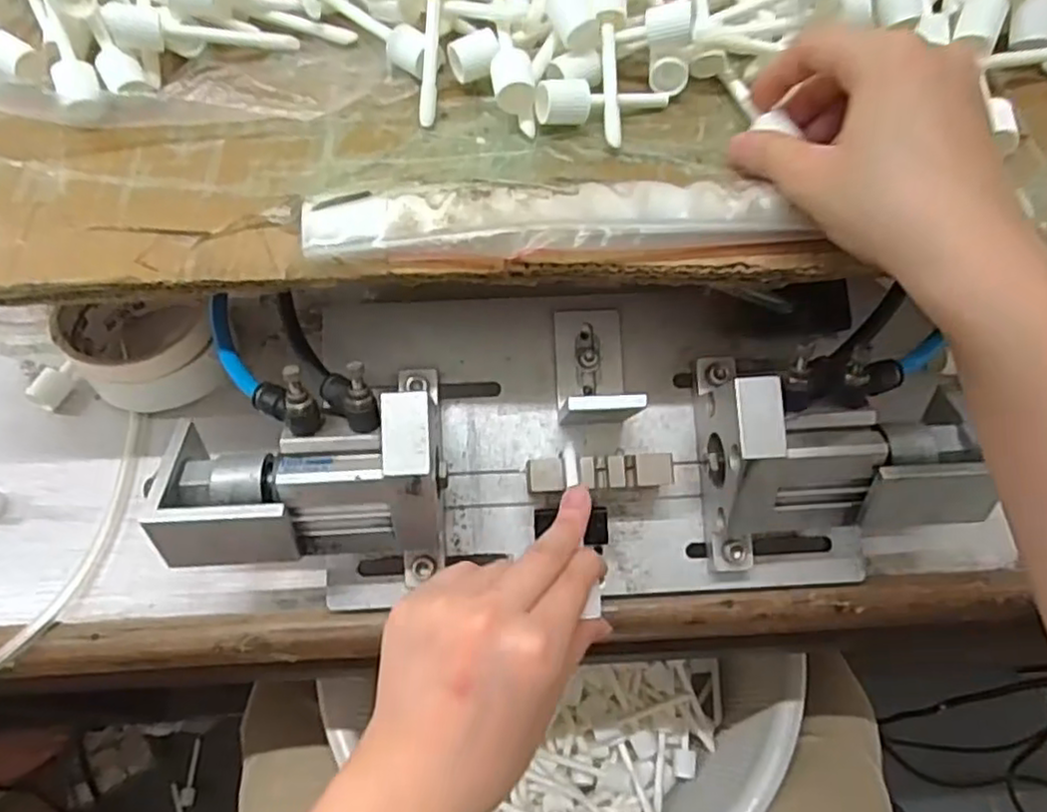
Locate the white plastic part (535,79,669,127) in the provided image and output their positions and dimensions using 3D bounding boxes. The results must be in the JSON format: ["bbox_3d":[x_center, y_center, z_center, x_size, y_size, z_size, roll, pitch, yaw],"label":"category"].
[{"bbox_3d":[0.037,-0.139,0.318,0.069,0.016,0.015,-15,64,-26],"label":"white plastic part"}]

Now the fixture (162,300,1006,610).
[{"bbox_3d":[0.023,0.014,0.348,0.365,0.097,0.140,2,64,-2],"label":"fixture"}]

